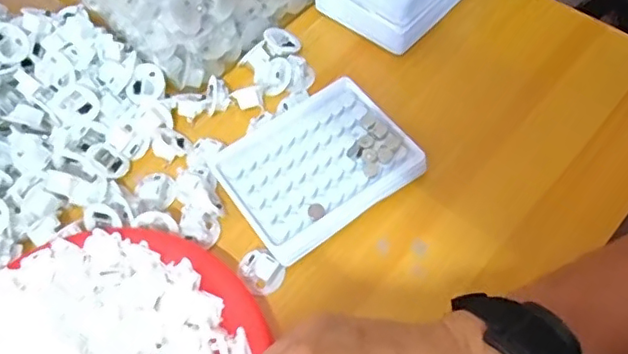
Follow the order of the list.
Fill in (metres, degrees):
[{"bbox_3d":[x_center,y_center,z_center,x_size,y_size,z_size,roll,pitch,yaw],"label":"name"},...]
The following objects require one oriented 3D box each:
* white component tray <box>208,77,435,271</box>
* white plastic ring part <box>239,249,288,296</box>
[{"bbox_3d":[0.001,-0.012,0.425,0.128,0.015,0.103,-33,67,-14],"label":"white component tray"},{"bbox_3d":[-0.037,0.065,0.400,0.031,0.012,0.026,35,70,18],"label":"white plastic ring part"}]

